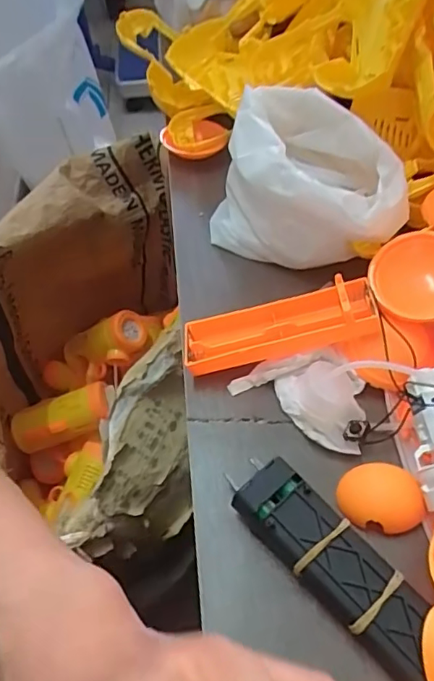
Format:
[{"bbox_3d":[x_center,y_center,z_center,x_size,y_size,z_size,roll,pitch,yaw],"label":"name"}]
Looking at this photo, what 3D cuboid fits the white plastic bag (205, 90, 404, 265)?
[{"bbox_3d":[0.062,-0.104,0.367,0.134,0.074,0.090,30,60,23],"label":"white plastic bag"}]

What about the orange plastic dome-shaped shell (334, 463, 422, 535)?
[{"bbox_3d":[0.082,0.079,0.275,0.039,0.012,0.032,1,53,4],"label":"orange plastic dome-shaped shell"}]

